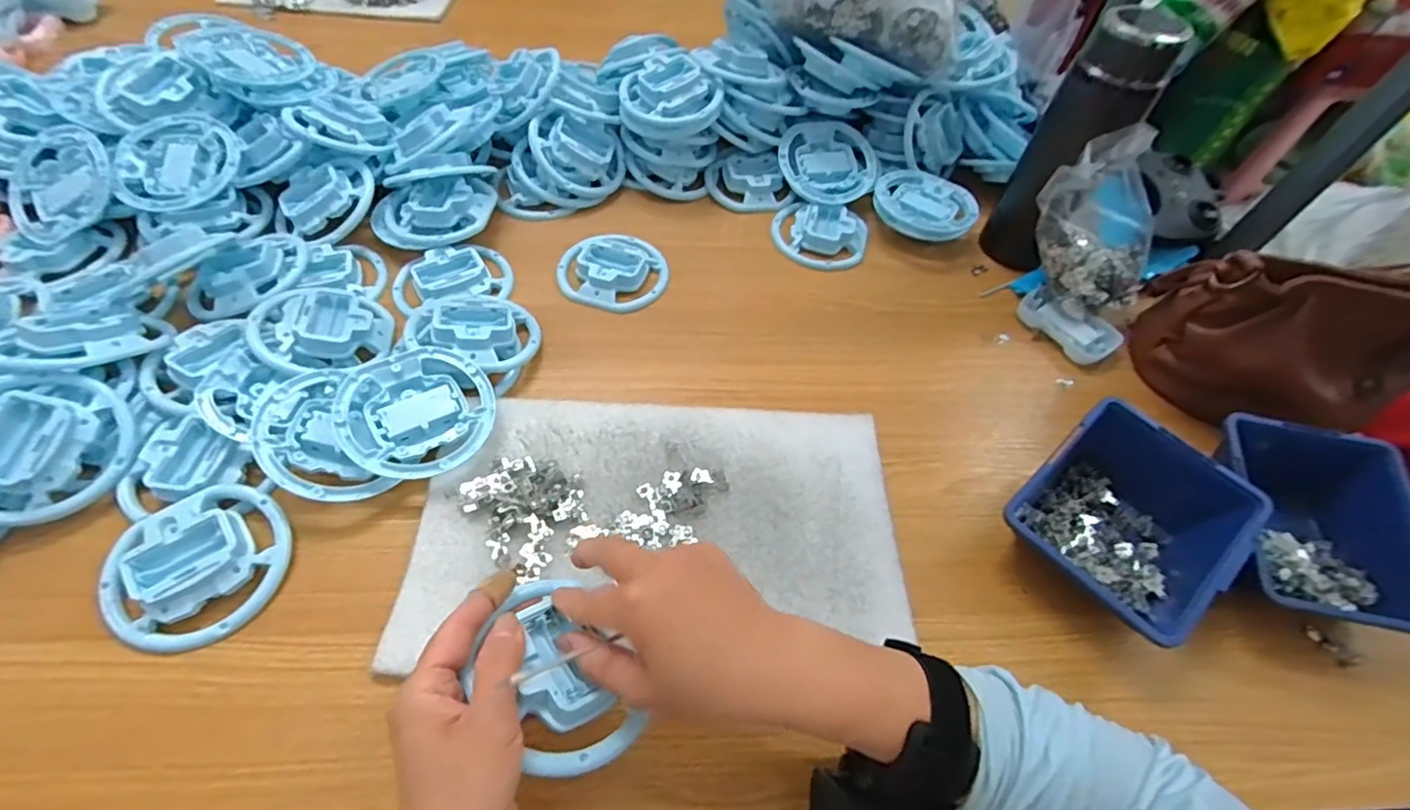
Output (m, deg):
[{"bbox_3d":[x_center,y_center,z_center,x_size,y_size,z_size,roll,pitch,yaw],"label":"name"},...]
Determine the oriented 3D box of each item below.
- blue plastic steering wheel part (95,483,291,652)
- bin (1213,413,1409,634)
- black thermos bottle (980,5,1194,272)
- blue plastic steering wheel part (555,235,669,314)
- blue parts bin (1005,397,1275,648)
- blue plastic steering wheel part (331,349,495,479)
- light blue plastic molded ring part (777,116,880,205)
[{"bbox_3d":[-0.327,0.098,0.382,0.099,0.030,0.102,2,55,-3],"label":"blue plastic steering wheel part"},{"bbox_3d":[0.432,0.084,0.422,0.123,0.058,0.135,14,55,5],"label":"bin"},{"bbox_3d":[0.325,-0.218,0.543,0.065,0.234,0.061,31,58,15],"label":"black thermos bottle"},{"bbox_3d":[-0.088,-0.129,0.570,0.103,0.021,0.084,10,55,2],"label":"blue plastic steering wheel part"},{"bbox_3d":[0.292,0.084,0.424,0.134,0.070,0.121,-36,65,-25],"label":"blue parts bin"},{"bbox_3d":[-0.210,0.006,0.440,0.103,0.026,0.098,2,55,-3],"label":"blue plastic steering wheel part"},{"bbox_3d":[0.135,-0.261,0.651,0.107,0.017,0.104,1,75,-4],"label":"light blue plastic molded ring part"}]

